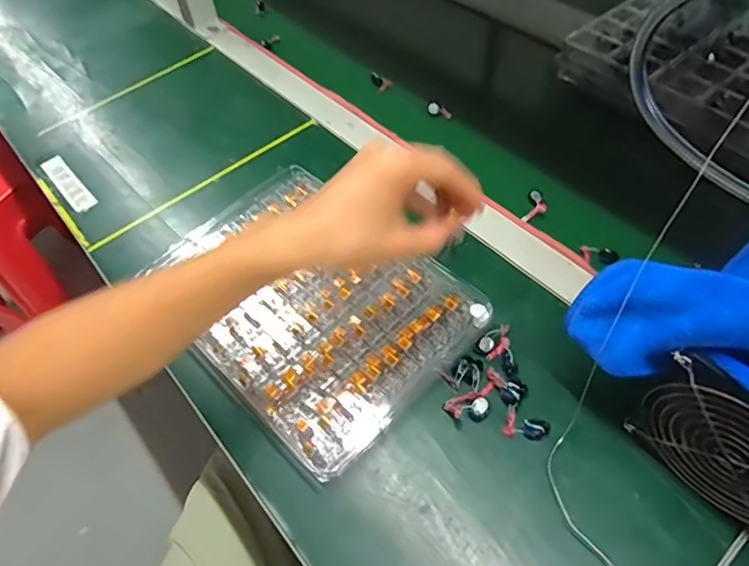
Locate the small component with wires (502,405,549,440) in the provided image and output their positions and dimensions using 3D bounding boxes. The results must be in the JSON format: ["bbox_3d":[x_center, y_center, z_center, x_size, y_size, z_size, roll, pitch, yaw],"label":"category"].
[{"bbox_3d":[0.115,0.110,0.403,0.032,0.015,0.019,16,56,15],"label":"small component with wires"}]

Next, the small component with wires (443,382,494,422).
[{"bbox_3d":[0.079,0.094,0.417,0.044,0.016,0.023,-21,55,-12],"label":"small component with wires"}]

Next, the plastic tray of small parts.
[{"bbox_3d":[-0.061,0.015,0.476,0.265,0.034,0.191,37,64,27],"label":"plastic tray of small parts"}]

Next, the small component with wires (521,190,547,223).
[{"bbox_3d":[0.167,-0.080,0.549,0.021,0.007,0.048,16,56,15],"label":"small component with wires"}]

